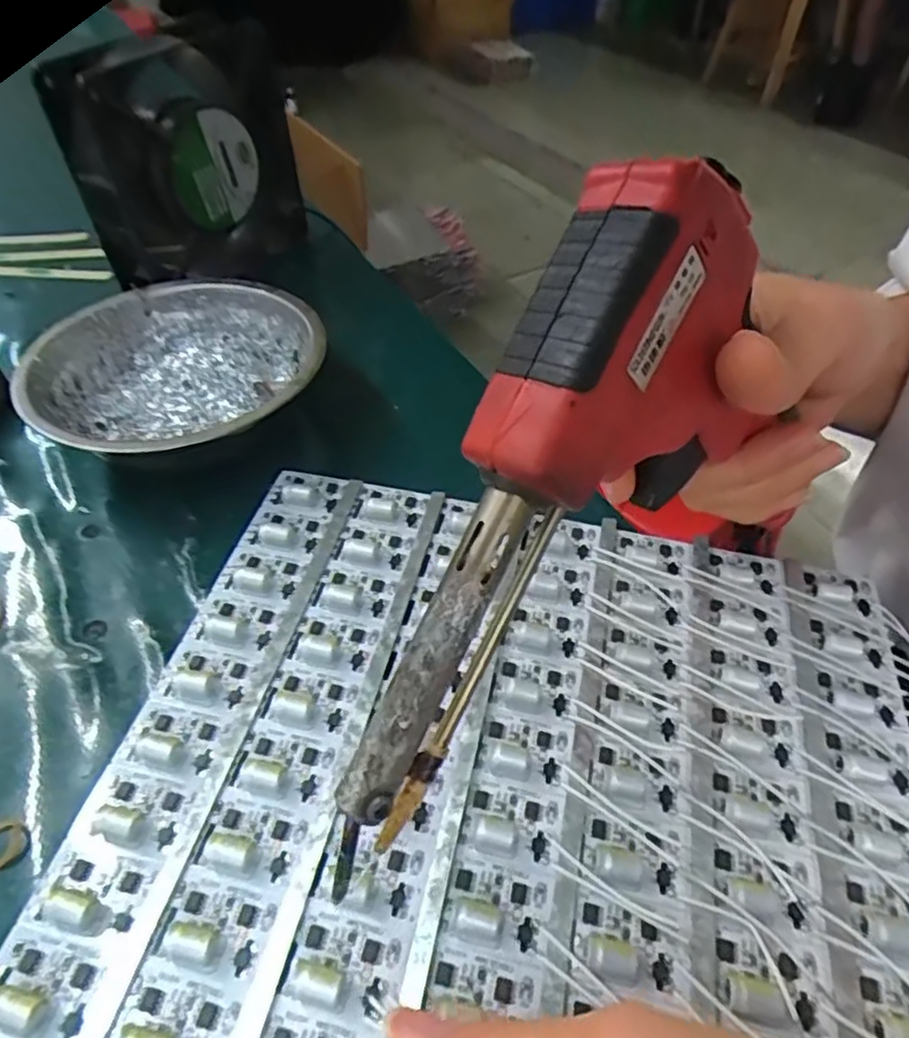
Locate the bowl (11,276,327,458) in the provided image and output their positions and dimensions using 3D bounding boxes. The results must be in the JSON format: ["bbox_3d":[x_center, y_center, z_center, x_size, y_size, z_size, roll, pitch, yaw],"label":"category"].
[{"bbox_3d":[-0.125,-0.064,0.315,0.122,0.039,0.129,0,48,0],"label":"bowl"}]

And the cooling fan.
[{"bbox_3d":[-0.150,-0.199,0.383,0.038,0.127,0.118,31,57,29],"label":"cooling fan"}]

